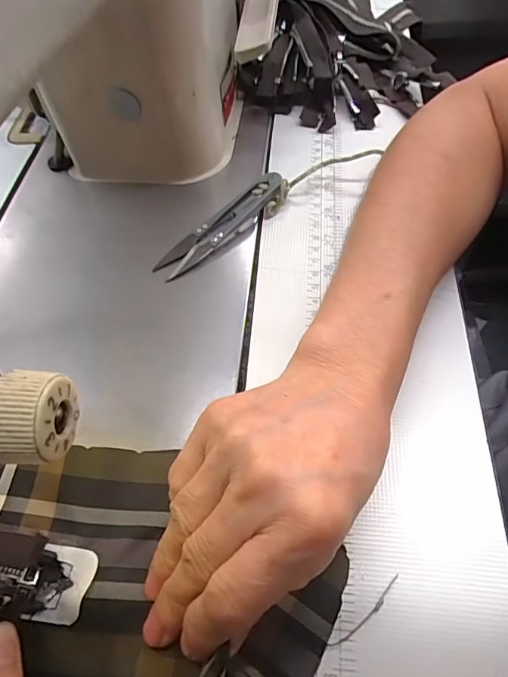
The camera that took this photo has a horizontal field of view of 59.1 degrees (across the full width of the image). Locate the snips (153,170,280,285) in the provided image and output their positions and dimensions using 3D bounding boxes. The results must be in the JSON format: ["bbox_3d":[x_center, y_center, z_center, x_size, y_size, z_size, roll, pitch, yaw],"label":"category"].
[{"bbox_3d":[-0.020,-0.073,0.288,0.099,0.017,0.023,-37,64,-19],"label":"snips"}]

